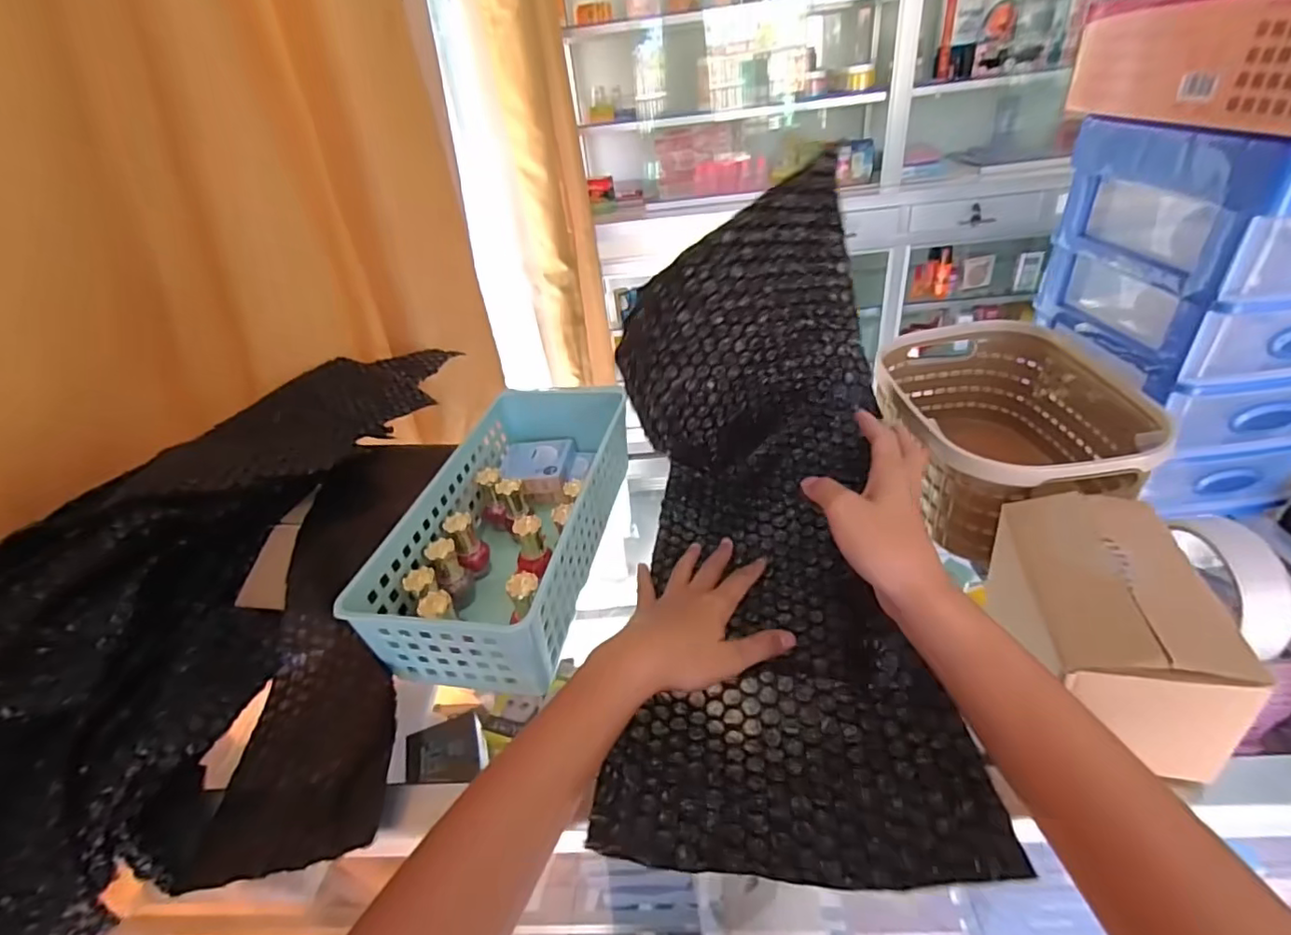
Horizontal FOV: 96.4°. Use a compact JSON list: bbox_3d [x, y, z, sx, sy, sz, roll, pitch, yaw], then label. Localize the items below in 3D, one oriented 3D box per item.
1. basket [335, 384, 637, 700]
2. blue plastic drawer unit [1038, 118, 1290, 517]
[{"bbox_3d":[-0.103,0.037,0.499,0.142,0.084,0.305,0,35,11],"label":"basket"},{"bbox_3d":[0.421,-0.121,0.445,0.133,0.251,0.189,-8,35,0],"label":"blue plastic drawer unit"}]

